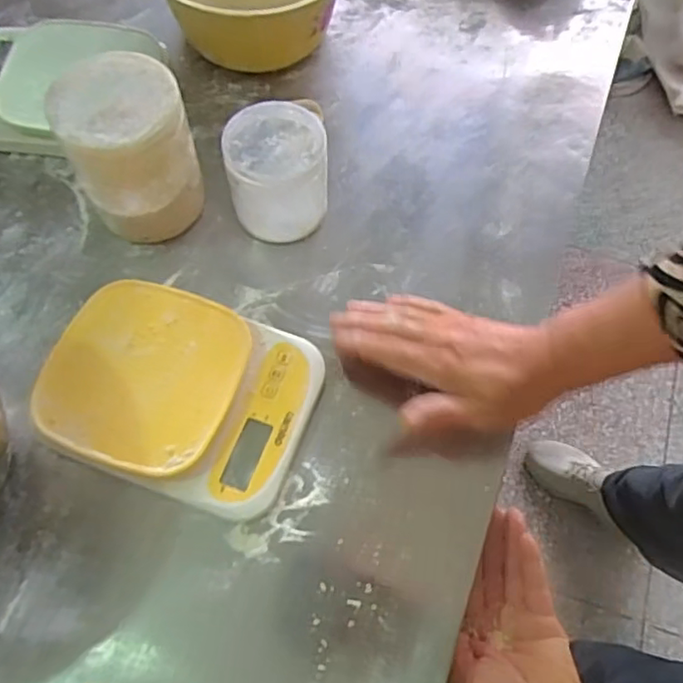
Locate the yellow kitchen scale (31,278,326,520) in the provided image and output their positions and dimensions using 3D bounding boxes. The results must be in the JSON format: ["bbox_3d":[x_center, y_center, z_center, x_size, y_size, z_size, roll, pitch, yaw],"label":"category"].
[{"bbox_3d":[-0.122,0.038,0.471,0.194,0.033,0.146,19,66,7],"label":"yellow kitchen scale"}]

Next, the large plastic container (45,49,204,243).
[{"bbox_3d":[-0.169,-0.154,0.510,0.099,0.124,0.095,1,65,-2],"label":"large plastic container"}]

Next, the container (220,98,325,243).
[{"bbox_3d":[-0.055,-0.145,0.530,0.080,0.087,0.079,-5,65,-4],"label":"container"}]

